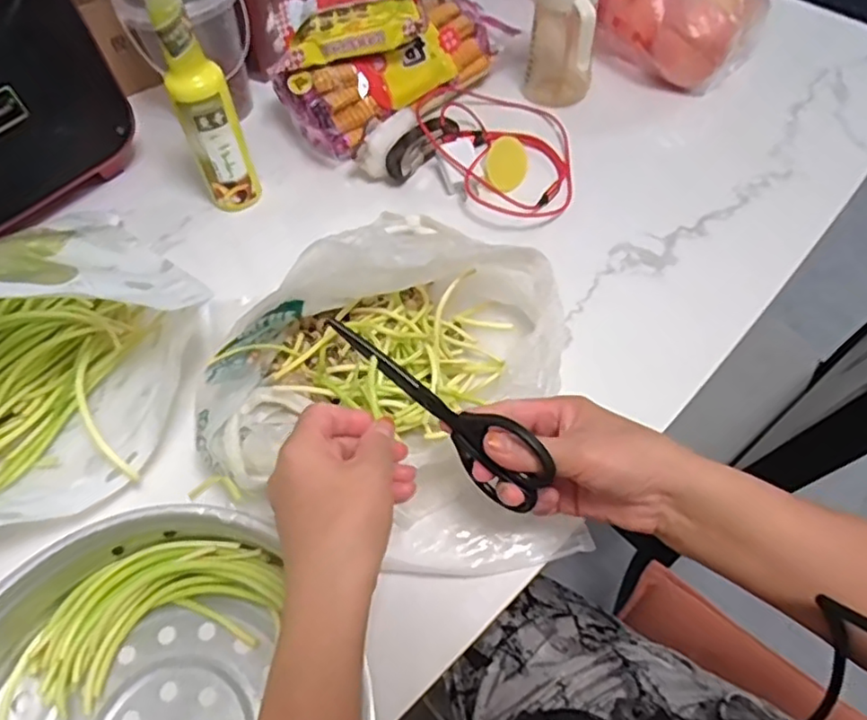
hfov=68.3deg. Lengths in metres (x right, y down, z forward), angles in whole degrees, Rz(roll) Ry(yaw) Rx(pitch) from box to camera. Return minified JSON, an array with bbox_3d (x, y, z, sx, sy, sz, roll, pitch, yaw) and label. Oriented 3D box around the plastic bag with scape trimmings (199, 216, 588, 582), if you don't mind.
[{"bbox_3d":[-0.010,0.013,0.480,0.283,0.090,0.284,32,64,22],"label":"plastic bag with scape trimmings"}]

